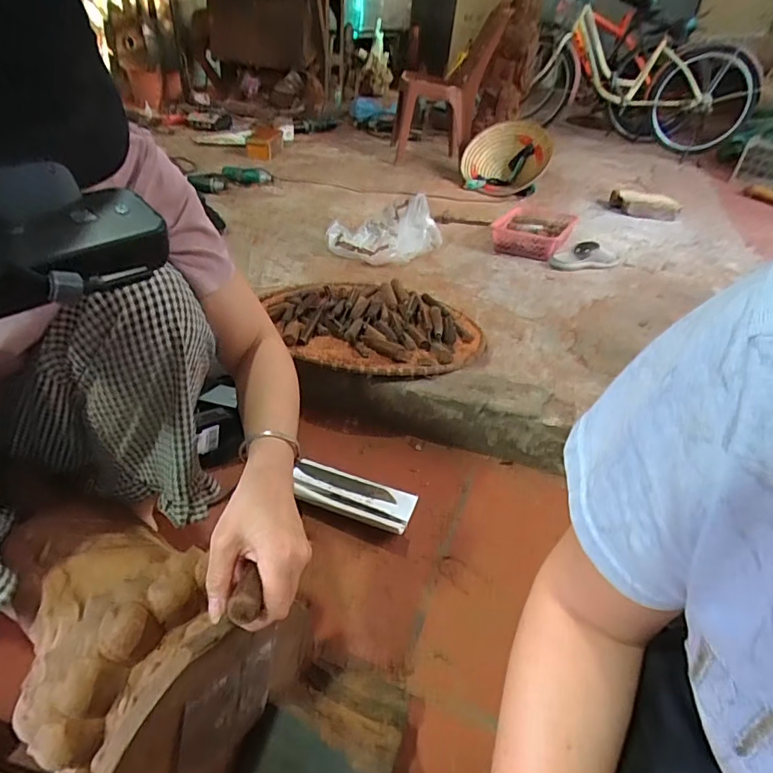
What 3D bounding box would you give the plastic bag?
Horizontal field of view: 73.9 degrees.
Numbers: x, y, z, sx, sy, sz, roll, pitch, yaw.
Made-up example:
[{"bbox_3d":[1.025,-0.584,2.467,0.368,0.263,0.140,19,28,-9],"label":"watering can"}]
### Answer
[{"bbox_3d":[0.011,-0.458,1.502,0.358,0.124,0.182,-2,36,-10],"label":"plastic bag"}]

